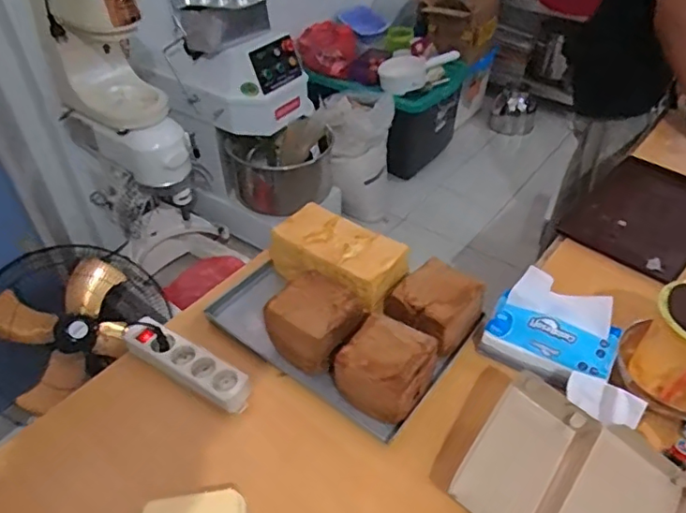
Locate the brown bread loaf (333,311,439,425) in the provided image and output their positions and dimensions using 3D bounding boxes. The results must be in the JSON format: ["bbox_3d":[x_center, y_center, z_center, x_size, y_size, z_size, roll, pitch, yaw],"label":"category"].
[{"bbox_3d":[0.060,0.168,0.816,0.119,0.088,0.129,21,47,22],"label":"brown bread loaf"}]

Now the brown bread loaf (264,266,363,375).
[{"bbox_3d":[-0.047,0.103,0.884,0.119,0.086,0.137,24,49,25],"label":"brown bread loaf"}]

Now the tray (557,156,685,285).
[{"bbox_3d":[0.638,-0.095,1.159,0.231,0.023,0.361,28,50,33],"label":"tray"}]

